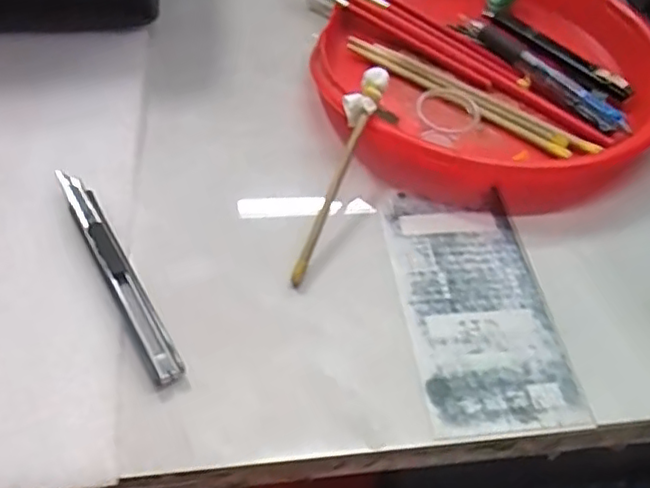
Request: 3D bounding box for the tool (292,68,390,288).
[{"bbox_3d":[0.006,-0.041,0.367,0.019,0.011,0.140,18,72,9],"label":"tool"}]

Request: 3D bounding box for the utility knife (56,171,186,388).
[{"bbox_3d":[-0.107,0.010,0.328,0.015,0.010,0.138,-24,57,-24],"label":"utility knife"}]

